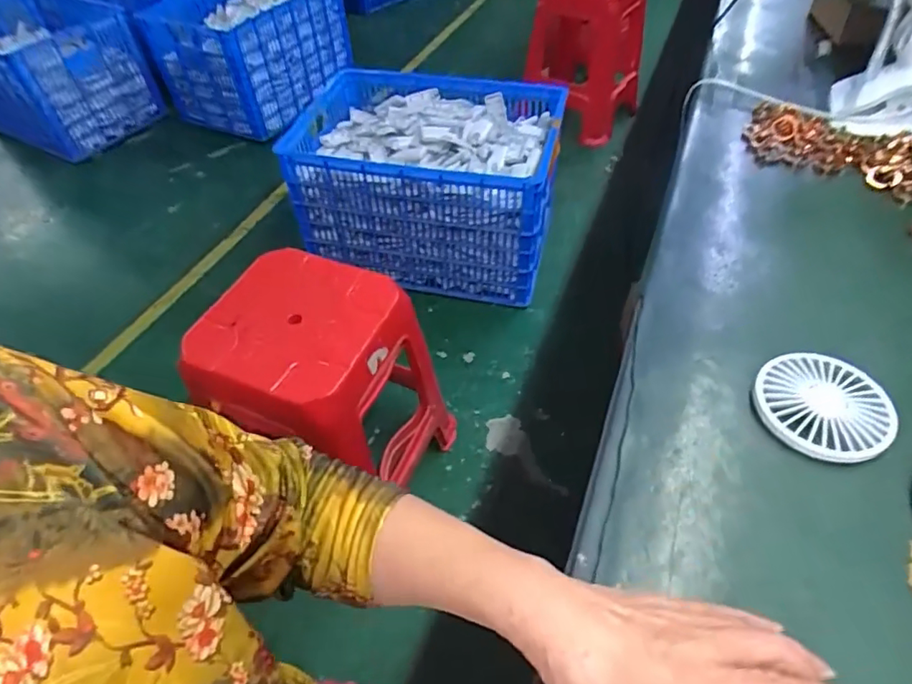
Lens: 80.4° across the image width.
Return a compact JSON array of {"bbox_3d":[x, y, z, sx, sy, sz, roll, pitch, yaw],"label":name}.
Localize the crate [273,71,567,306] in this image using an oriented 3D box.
[{"bbox_3d":[-0.073,-0.465,1.525,0.688,0.422,0.527,6,52,7],"label":"crate"}]

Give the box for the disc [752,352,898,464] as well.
[{"bbox_3d":[0.266,0.045,0.391,0.086,0.011,0.089,-2,49,2],"label":"disc"}]

